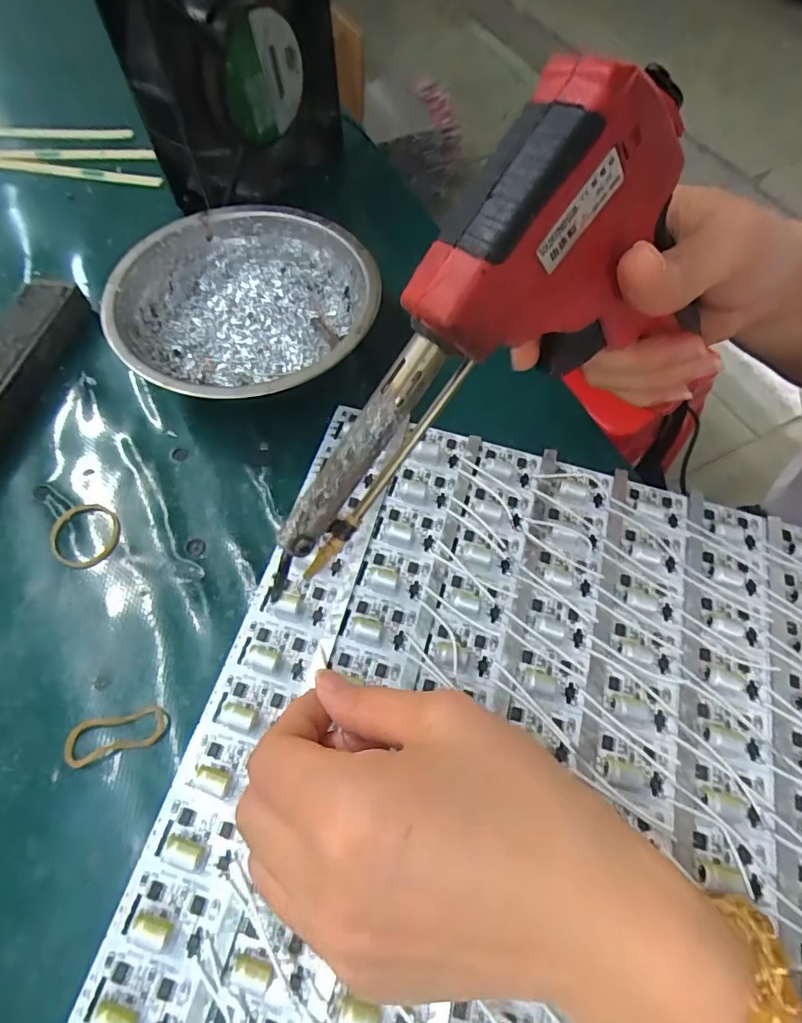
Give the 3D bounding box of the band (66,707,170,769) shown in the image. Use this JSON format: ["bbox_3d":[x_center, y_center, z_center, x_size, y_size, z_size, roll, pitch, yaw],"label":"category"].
[{"bbox_3d":[-0.107,0.084,0.201,0.036,0.004,0.015,-16,65,-8],"label":"band"}]

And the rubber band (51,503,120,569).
[{"bbox_3d":[-0.143,0.010,0.240,0.030,0.004,0.030,0,64,0],"label":"rubber band"}]

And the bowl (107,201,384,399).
[{"bbox_3d":[-0.077,-0.100,0.274,0.124,0.040,0.126,0,64,0],"label":"bowl"}]

